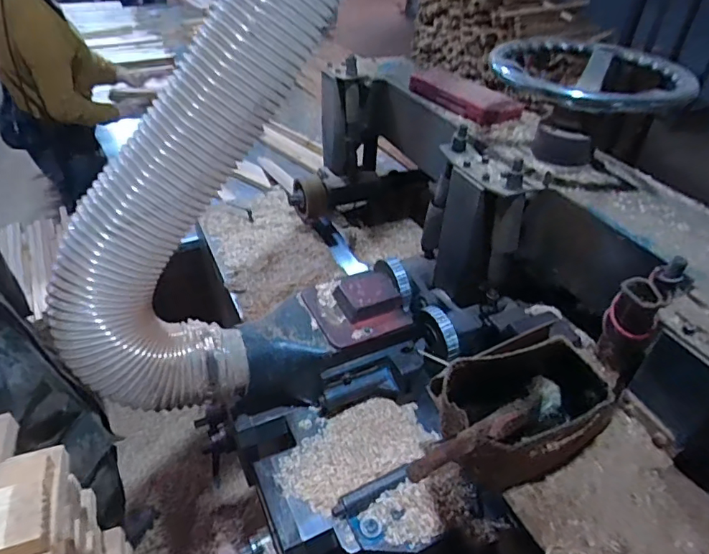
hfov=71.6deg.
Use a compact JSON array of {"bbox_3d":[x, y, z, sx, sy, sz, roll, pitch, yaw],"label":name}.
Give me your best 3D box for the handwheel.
[{"bbox_3d":[0.393,-0.330,0.808,0.268,0.063,0.290,2,39,-1],"label":"handwheel"}]

